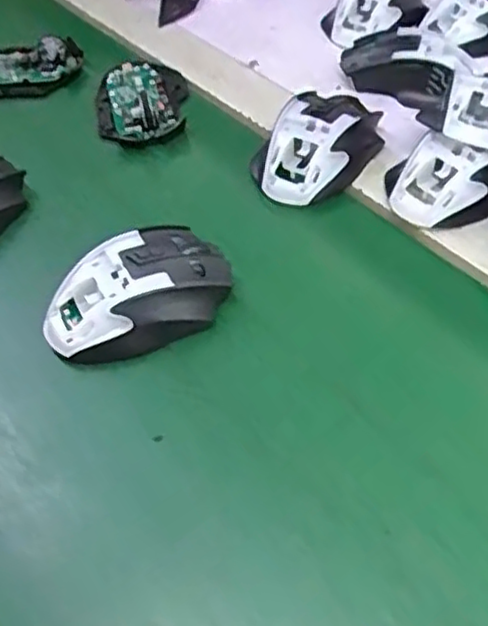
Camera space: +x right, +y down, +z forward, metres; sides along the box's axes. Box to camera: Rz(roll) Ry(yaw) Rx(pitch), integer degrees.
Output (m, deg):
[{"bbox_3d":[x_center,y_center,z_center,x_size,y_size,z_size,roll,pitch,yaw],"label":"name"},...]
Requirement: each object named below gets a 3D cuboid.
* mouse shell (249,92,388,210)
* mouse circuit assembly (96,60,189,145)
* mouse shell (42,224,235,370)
[{"bbox_3d":[0.054,-0.124,0.514,0.067,0.032,0.105,27,59,24],"label":"mouse shell"},{"bbox_3d":[-0.084,-0.174,0.581,0.073,0.024,0.099,-11,52,-3],"label":"mouse circuit assembly"},{"bbox_3d":[-0.063,-0.010,0.432,0.110,0.036,0.068,-36,57,-21],"label":"mouse shell"}]

